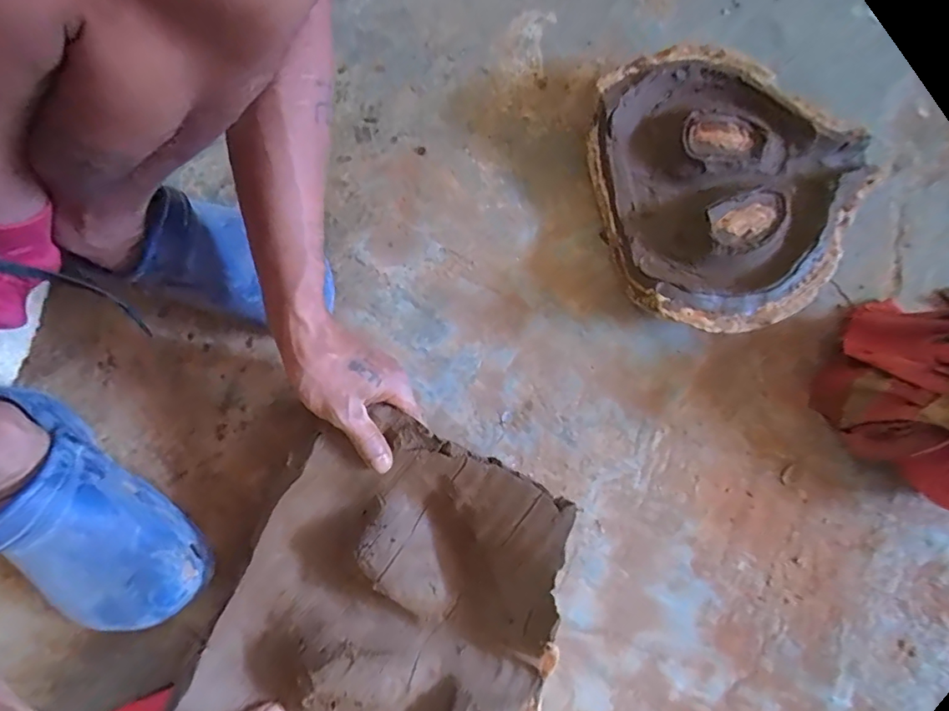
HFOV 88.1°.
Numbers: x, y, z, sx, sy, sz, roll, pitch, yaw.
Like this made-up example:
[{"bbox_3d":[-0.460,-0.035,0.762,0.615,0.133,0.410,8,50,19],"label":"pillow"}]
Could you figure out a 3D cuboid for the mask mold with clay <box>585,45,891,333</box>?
[{"bbox_3d":[0.247,-0.167,0.488,0.238,0.077,0.275,-15,80,-4],"label":"mask mold with clay"}]

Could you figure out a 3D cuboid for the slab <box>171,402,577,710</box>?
[{"bbox_3d":[-0.067,0.213,0.387,0.244,0.046,0.292,27,80,4],"label":"slab"}]

